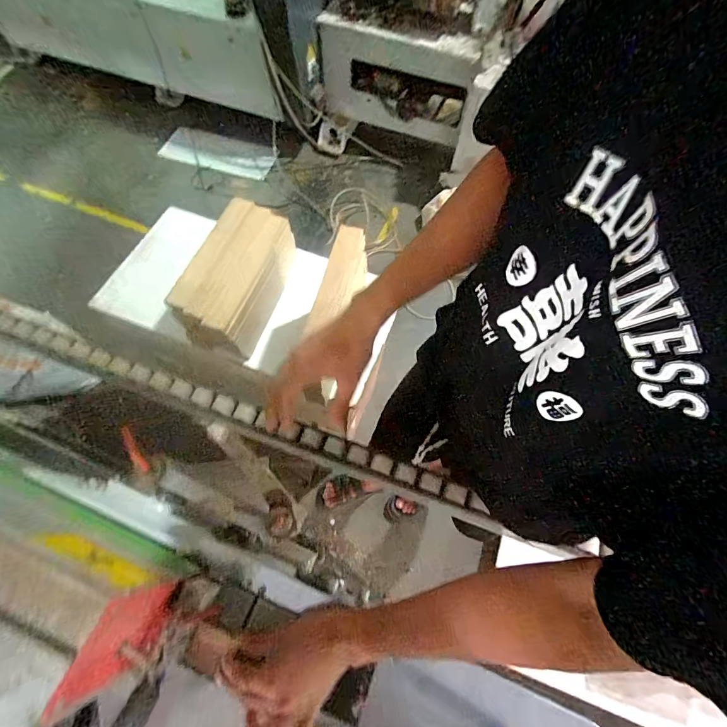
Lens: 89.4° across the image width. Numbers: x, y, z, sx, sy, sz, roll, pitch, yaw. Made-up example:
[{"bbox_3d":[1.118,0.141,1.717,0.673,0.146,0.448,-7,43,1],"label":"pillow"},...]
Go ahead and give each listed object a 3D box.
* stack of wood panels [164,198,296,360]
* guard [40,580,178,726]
[{"bbox_3d":[-0.282,-0.185,0.841,0.147,0.170,0.304,21,67,7],"label":"stack of wood panels"},{"bbox_3d":[-0.220,0.255,0.338,0.018,0.123,0.082,17,66,5],"label":"guard"}]

